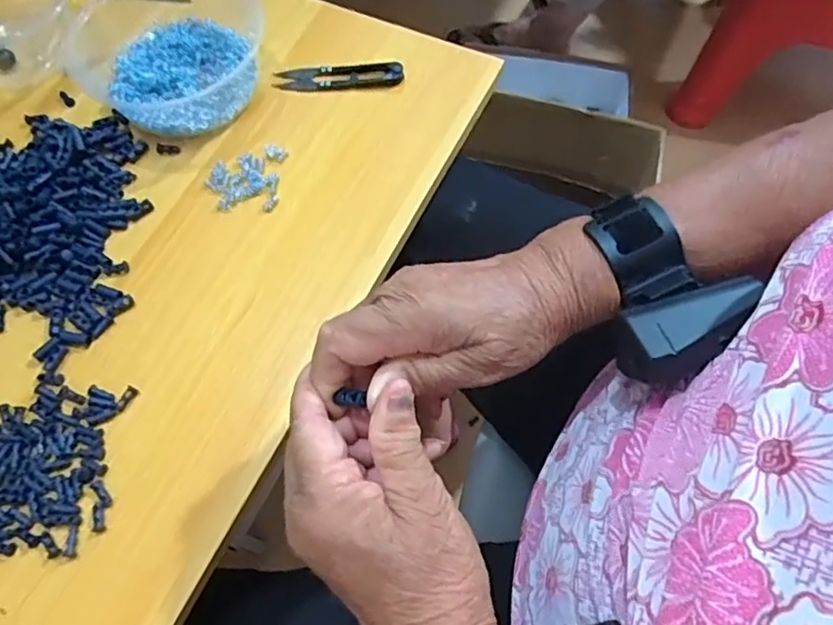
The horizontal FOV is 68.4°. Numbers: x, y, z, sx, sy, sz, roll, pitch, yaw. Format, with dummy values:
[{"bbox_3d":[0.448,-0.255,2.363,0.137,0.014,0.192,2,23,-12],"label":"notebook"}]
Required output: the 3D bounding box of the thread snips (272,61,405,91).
[{"bbox_3d":[-0.062,-0.191,0.494,0.101,0.009,0.024,-1,64,1],"label":"thread snips"}]

